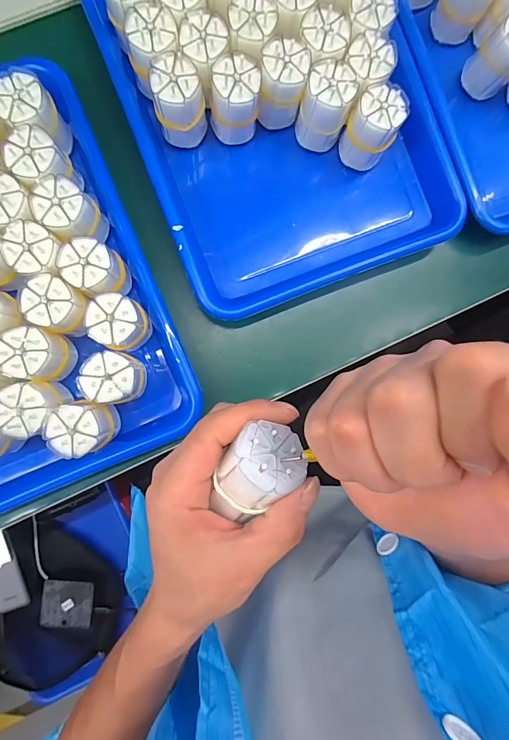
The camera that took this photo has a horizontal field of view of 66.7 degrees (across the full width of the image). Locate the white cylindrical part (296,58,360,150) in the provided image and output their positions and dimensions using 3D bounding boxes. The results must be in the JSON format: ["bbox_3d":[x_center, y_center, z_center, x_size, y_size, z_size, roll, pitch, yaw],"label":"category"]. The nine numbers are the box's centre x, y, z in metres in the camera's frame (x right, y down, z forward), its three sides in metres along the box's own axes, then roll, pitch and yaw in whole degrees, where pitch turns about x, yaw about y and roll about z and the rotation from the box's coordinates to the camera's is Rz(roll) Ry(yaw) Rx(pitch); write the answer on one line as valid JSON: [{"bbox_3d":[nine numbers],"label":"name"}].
[{"bbox_3d":[0.058,-0.218,0.320,0.038,0.052,0.046,19,94,-1],"label":"white cylindrical part"}]

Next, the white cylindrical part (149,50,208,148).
[{"bbox_3d":[-0.061,-0.217,0.315,0.040,0.056,0.042,0,94,0],"label":"white cylindrical part"}]

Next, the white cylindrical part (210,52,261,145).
[{"bbox_3d":[-0.016,-0.220,0.317,0.040,0.054,0.039,0,94,0],"label":"white cylindrical part"}]

